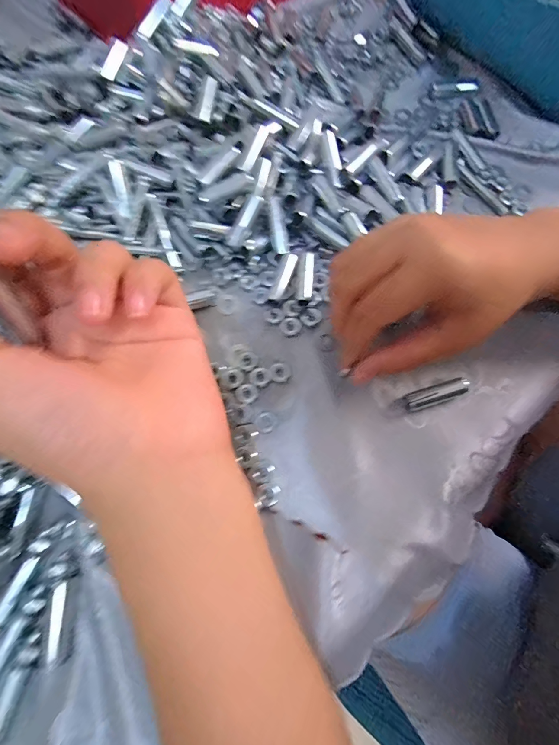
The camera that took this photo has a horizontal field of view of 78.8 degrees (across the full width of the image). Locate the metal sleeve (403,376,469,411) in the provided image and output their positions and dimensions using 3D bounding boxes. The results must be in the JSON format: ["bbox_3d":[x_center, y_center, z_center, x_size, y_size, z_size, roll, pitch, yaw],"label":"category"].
[{"bbox_3d":[0.104,0.013,0.220,0.045,0.012,0.011,-17,73,-4],"label":"metal sleeve"}]

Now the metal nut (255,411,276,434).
[{"bbox_3d":[-0.009,0.032,0.220,0.013,0.004,0.014,0,72,2],"label":"metal nut"}]

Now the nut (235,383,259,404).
[{"bbox_3d":[-0.022,0.014,0.226,0.014,0.004,0.013,35,76,12],"label":"nut"}]

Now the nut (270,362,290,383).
[{"bbox_3d":[0.000,0.000,0.230,0.013,0.004,0.014,0,72,2],"label":"nut"}]

